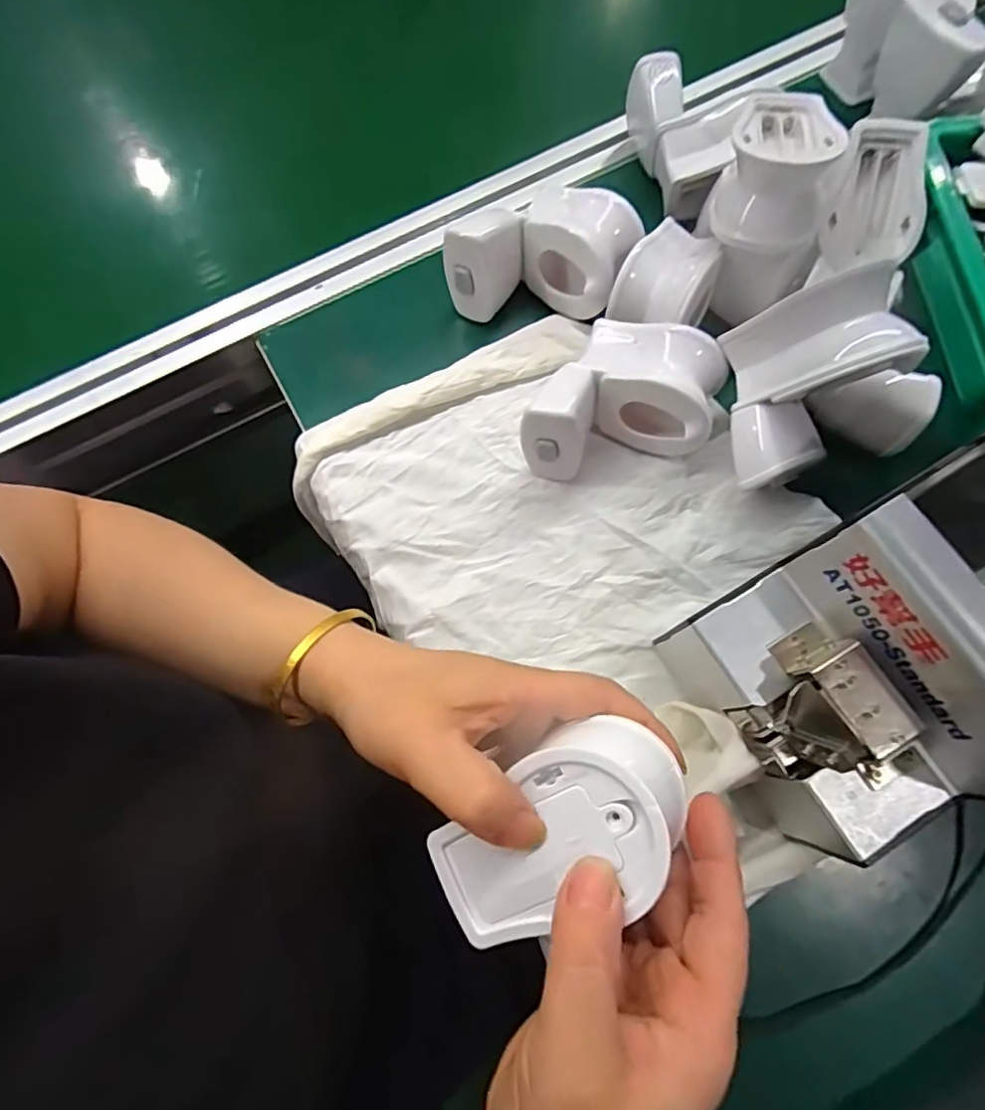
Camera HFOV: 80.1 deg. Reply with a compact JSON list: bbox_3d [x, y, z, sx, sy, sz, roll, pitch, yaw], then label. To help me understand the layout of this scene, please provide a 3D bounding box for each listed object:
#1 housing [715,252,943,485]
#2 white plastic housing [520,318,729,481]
[{"bbox_3d":[0.196,-0.092,0.340,0.106,0.113,0.085,-6,75,-1],"label":"housing"},{"bbox_3d":[0.082,-0.093,0.370,0.103,0.060,0.105,21,76,7],"label":"white plastic housing"}]

